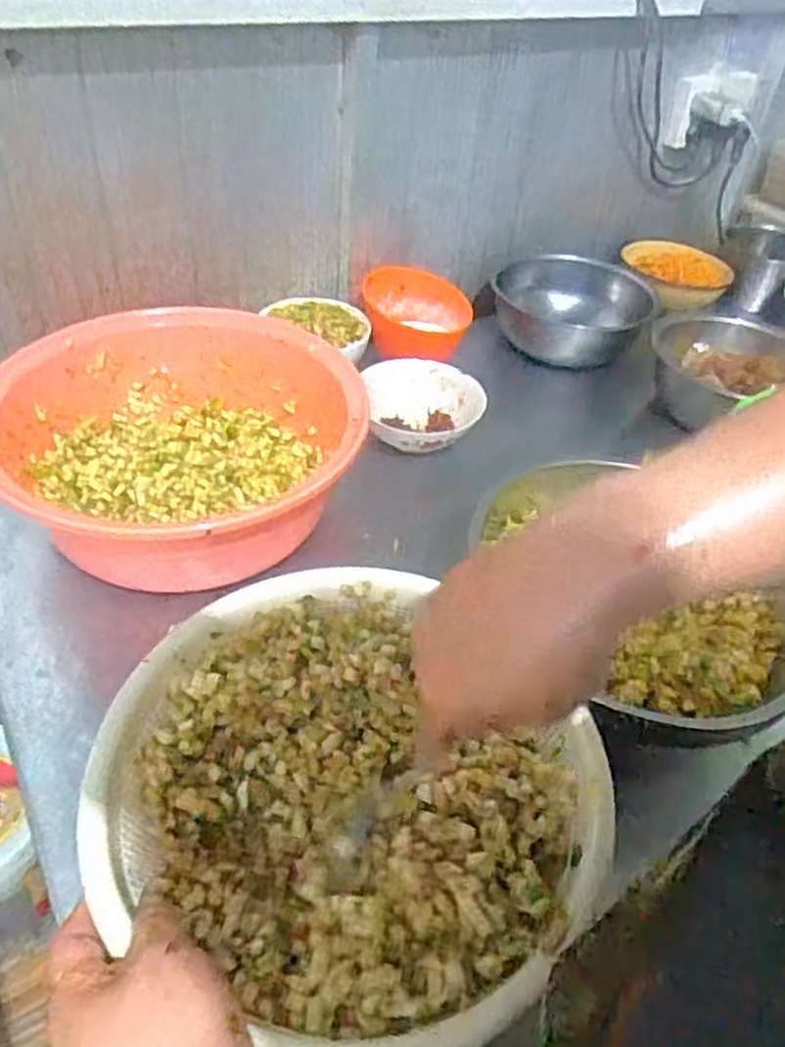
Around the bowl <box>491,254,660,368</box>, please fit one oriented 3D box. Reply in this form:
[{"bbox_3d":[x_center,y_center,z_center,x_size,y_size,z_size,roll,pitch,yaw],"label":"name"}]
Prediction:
[{"bbox_3d":[0.242,-0.294,1.031,0.202,0.084,0.215,12,40,7],"label":"bowl"}]

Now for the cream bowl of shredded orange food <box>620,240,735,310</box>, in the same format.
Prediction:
[{"bbox_3d":[0.434,-0.388,1.166,0.171,0.048,0.174,15,41,11],"label":"cream bowl of shredded orange food"}]

